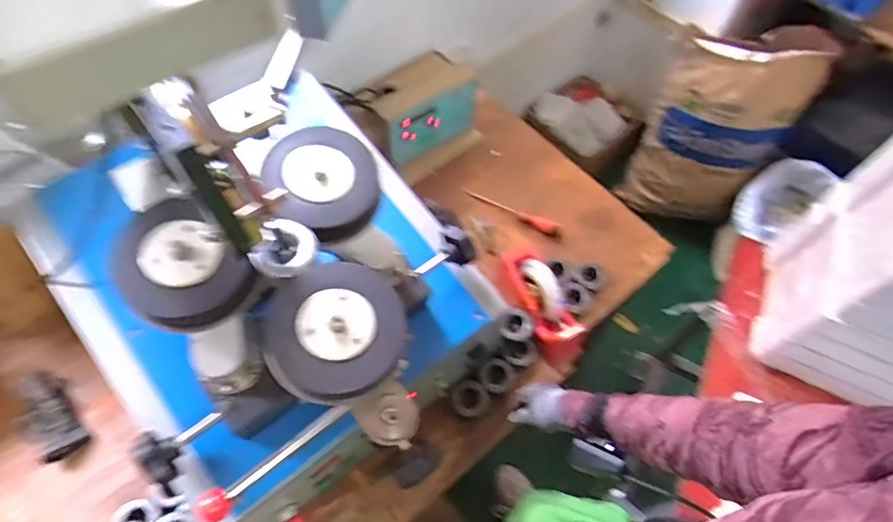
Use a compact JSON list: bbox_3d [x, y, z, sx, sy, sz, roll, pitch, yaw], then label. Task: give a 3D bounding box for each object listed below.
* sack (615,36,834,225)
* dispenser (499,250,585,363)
[{"bbox_3d":[0.892,-0.444,1.721,0.403,0.636,0.325,36,65,15],"label":"sack"},{"bbox_3d":[0.175,0.078,0.918,0.071,0.091,0.223,-26,83,-17],"label":"dispenser"}]

